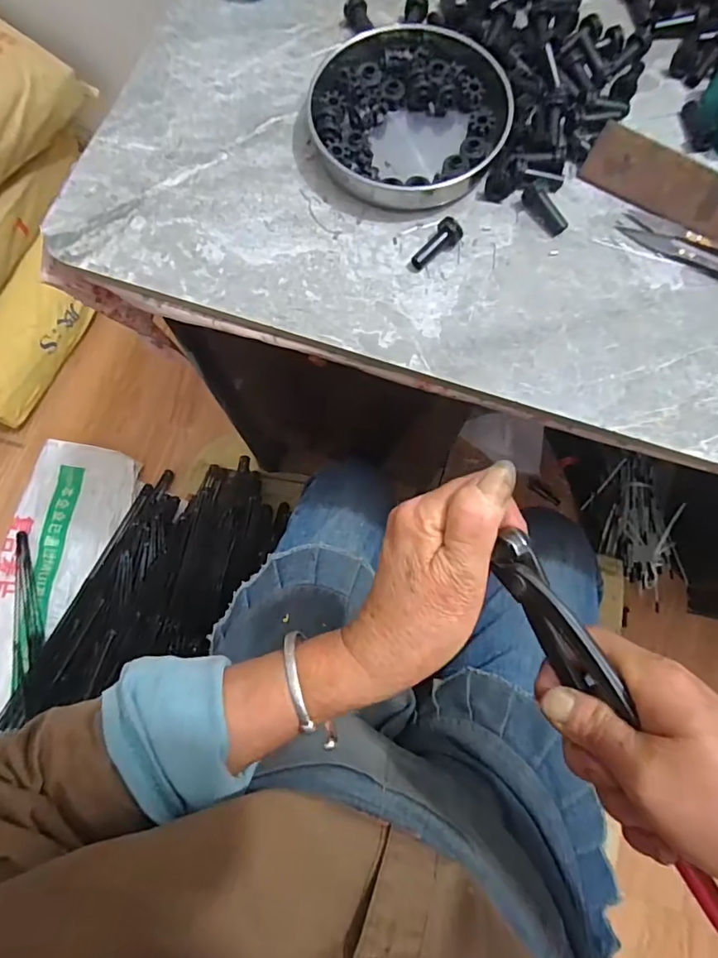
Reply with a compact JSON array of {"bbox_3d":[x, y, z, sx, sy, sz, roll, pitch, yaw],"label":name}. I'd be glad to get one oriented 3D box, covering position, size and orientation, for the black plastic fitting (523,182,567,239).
[{"bbox_3d":[0.129,-0.189,0.360,0.012,0.016,0.038,-31,77,-7],"label":"black plastic fitting"}]

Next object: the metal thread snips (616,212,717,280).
[{"bbox_3d":[0.236,-0.154,0.355,0.113,0.008,0.023,28,78,7],"label":"metal thread snips"}]

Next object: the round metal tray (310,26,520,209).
[{"bbox_3d":[0.035,-0.263,0.371,0.133,0.025,0.137,0,76,1],"label":"round metal tray"}]

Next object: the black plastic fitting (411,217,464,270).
[{"bbox_3d":[0.053,-0.161,0.358,0.040,0.011,0.016,-43,79,3],"label":"black plastic fitting"}]

